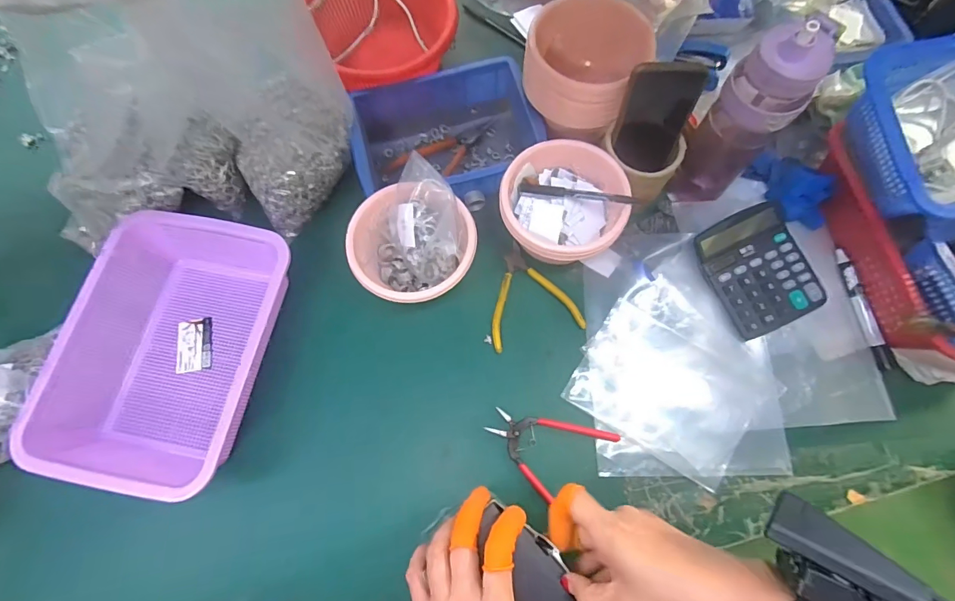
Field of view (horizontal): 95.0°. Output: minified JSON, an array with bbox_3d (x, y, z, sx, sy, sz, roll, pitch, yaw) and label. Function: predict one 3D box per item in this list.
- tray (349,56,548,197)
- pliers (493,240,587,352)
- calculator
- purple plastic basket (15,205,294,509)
[{"bbox_3d":[-0.046,-0.228,0.624,0.251,0.079,0.184,-16,73,-5],"label":"tray"},{"bbox_3d":[0.060,-0.013,0.579,0.115,0.015,0.138,-17,73,-5],"label":"pliers"},{"bbox_3d":[0.353,-0.039,0.545,0.126,0.039,0.145,-22,74,-6],"label":"calculator"},{"bbox_3d":[-0.351,0.056,0.515,0.211,0.080,0.294,10,73,3],"label":"purple plastic basket"}]

